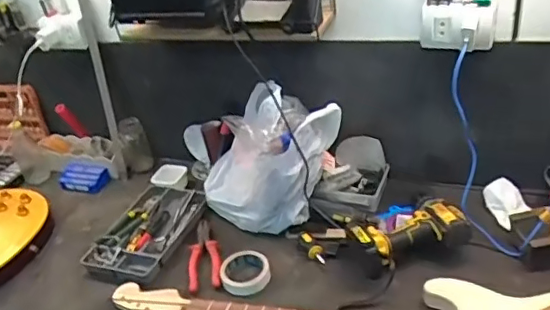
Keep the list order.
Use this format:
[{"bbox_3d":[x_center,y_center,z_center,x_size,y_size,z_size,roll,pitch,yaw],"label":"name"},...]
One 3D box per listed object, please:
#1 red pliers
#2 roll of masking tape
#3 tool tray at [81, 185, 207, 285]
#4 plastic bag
[{"bbox_3d":[-0.144,0.191,1.128,0.061,0.024,0.195,-9,30,-3],"label":"red pliers"},{"bbox_3d":[-0.056,0.224,1.071,0.095,0.030,0.098,-6,30,3],"label":"roll of masking tape"},{"bbox_3d":[-0.280,0.165,1.216,0.159,0.041,0.274,5,32,21],"label":"tool tray"},{"bbox_3d":[-0.018,0.004,1.168,0.191,0.268,0.266,-30,37,-34],"label":"plastic bag"}]

